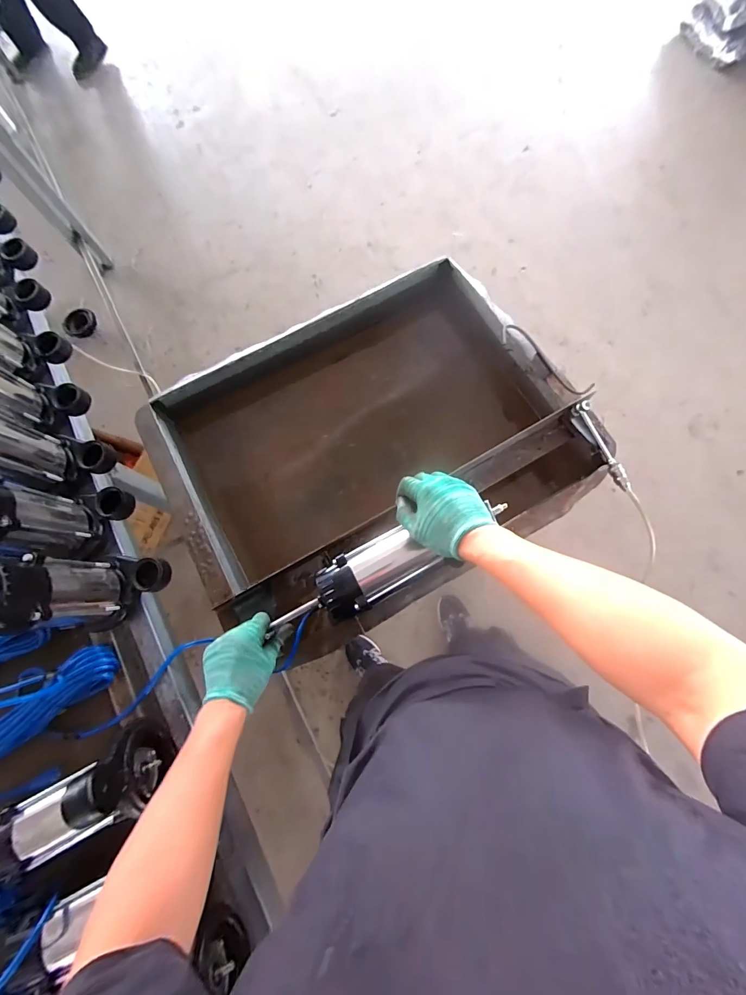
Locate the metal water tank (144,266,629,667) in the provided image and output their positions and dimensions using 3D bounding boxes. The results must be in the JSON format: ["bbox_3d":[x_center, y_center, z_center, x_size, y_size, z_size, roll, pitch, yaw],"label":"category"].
[{"bbox_3d":[-0.015,-0.101,0.818,0.741,0.258,0.614,-31,78,-6],"label":"metal water tank"}]

